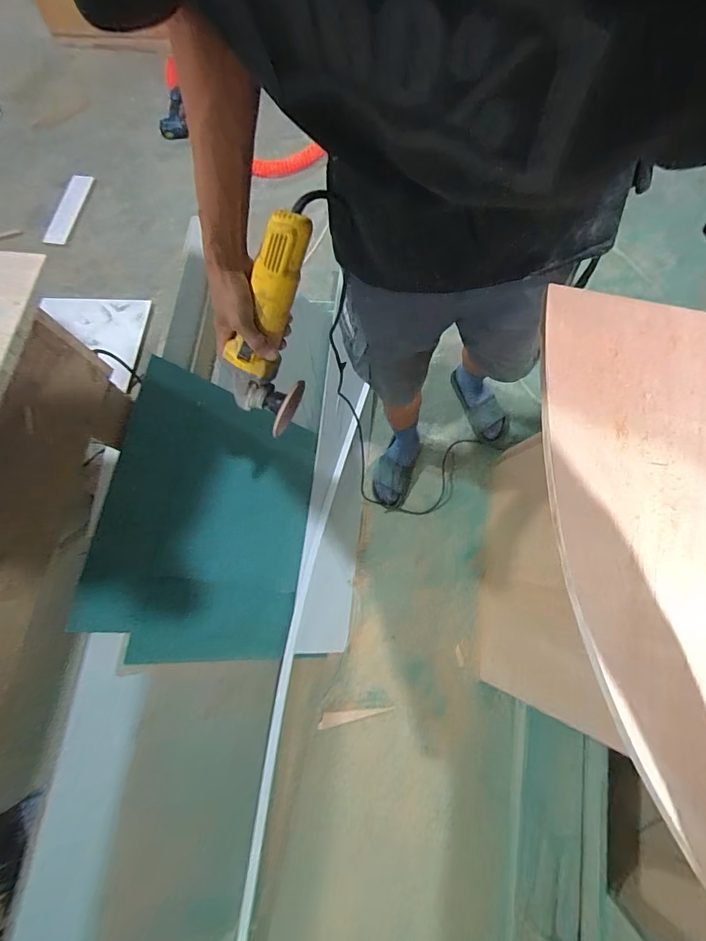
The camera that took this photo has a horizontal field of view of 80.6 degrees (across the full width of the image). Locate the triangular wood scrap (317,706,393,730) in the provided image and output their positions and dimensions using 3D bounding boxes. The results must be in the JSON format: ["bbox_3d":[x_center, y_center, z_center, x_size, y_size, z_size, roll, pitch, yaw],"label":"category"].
[{"bbox_3d":[0.006,0.662,1.115,0.196,0.010,0.039,-6,73,3],"label":"triangular wood scrap"}]

